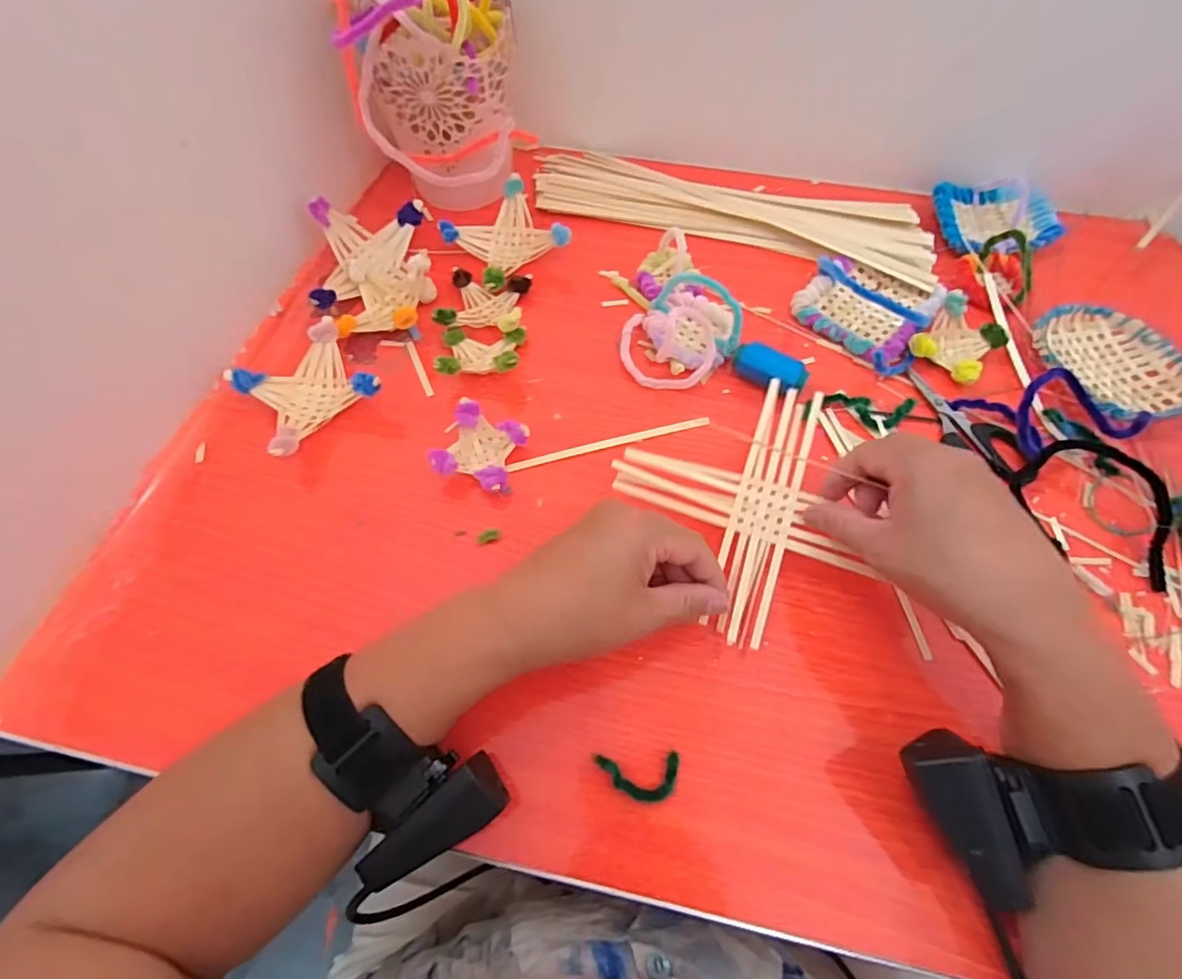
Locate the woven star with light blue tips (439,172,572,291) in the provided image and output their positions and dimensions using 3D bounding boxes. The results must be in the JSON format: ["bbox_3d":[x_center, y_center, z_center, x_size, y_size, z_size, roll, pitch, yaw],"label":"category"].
[{"bbox_3d":[-0.072,-0.214,0.479,0.086,0.036,0.083,-33,67,-16],"label":"woven star with light blue tips"}]

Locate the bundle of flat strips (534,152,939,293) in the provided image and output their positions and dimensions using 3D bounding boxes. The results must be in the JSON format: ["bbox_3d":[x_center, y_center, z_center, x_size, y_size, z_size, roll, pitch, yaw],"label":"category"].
[{"bbox_3d":[0.121,-0.253,0.507,0.353,0.011,0.108,15,63,8],"label":"bundle of flat strips"}]

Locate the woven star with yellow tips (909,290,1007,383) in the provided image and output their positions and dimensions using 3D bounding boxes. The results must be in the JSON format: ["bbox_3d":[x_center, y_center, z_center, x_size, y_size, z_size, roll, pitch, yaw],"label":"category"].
[{"bbox_3d":[0.277,-0.112,0.424,0.052,0.028,0.059,37,68,18],"label":"woven star with yellow tips"}]

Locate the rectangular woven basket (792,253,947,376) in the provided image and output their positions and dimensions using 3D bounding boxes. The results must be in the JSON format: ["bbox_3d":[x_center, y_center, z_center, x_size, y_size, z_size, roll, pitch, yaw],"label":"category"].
[{"bbox_3d":[0.222,-0.154,0.434,0.101,0.056,0.098,41,70,19],"label":"rectangular woven basket"}]

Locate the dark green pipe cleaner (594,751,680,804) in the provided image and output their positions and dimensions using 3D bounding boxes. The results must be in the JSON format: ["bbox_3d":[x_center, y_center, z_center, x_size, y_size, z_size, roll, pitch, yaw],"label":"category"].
[{"bbox_3d":[0.025,0.155,0.302,0.044,0.009,0.023,-2,62,-1],"label":"dark green pipe cleaner"}]

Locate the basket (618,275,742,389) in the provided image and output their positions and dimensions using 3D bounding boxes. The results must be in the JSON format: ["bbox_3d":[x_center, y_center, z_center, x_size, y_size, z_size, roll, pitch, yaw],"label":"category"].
[{"bbox_3d":[0.068,-0.126,0.421,0.093,0.058,0.076,-33,67,-15],"label":"basket"}]

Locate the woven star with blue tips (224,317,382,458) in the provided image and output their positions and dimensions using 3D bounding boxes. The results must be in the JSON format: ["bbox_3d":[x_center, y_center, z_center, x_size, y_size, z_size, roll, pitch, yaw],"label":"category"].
[{"bbox_3d":[-0.201,-0.073,0.410,0.090,0.035,0.087,-35,67,-16],"label":"woven star with blue tips"}]

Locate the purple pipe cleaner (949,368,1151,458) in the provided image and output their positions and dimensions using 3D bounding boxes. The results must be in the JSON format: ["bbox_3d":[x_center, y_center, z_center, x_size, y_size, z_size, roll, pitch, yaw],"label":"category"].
[{"bbox_3d":[0.311,-0.053,0.384,0.086,0.048,0.056,-4,62,-2],"label":"purple pipe cleaner"}]

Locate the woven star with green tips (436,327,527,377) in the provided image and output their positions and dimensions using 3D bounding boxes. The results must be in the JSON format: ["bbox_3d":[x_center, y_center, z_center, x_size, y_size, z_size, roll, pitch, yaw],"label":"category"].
[{"bbox_3d":[-0.083,-0.104,0.418,0.066,0.014,0.037,-3,62,-1],"label":"woven star with green tips"}]

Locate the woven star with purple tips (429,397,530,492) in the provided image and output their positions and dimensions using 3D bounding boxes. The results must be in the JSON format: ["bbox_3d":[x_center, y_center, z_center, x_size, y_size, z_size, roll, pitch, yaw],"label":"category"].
[{"bbox_3d":[-0.075,-0.026,0.386,0.050,0.031,0.055,18,64,10],"label":"woven star with purple tips"}]

